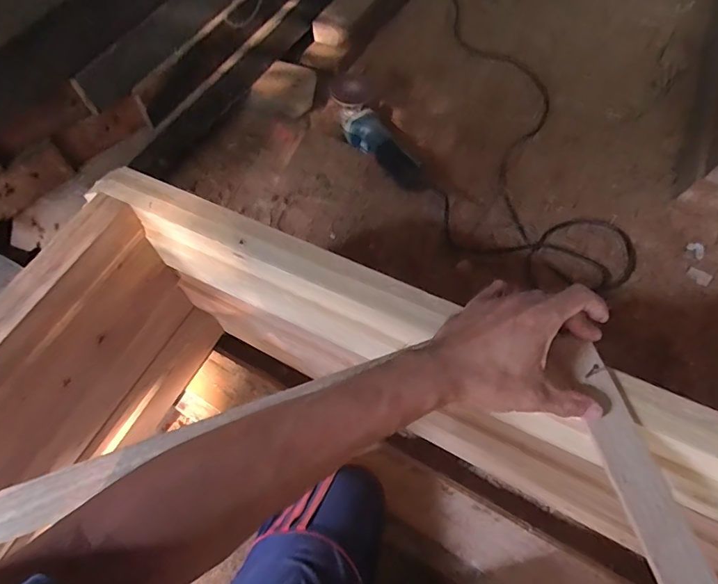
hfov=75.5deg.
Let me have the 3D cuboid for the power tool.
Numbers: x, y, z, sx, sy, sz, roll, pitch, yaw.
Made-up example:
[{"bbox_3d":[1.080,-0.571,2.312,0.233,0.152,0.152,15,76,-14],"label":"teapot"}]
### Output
[{"bbox_3d":[0.043,-0.324,0.969,0.090,0.070,0.290,-34,80,-16],"label":"power tool"}]

